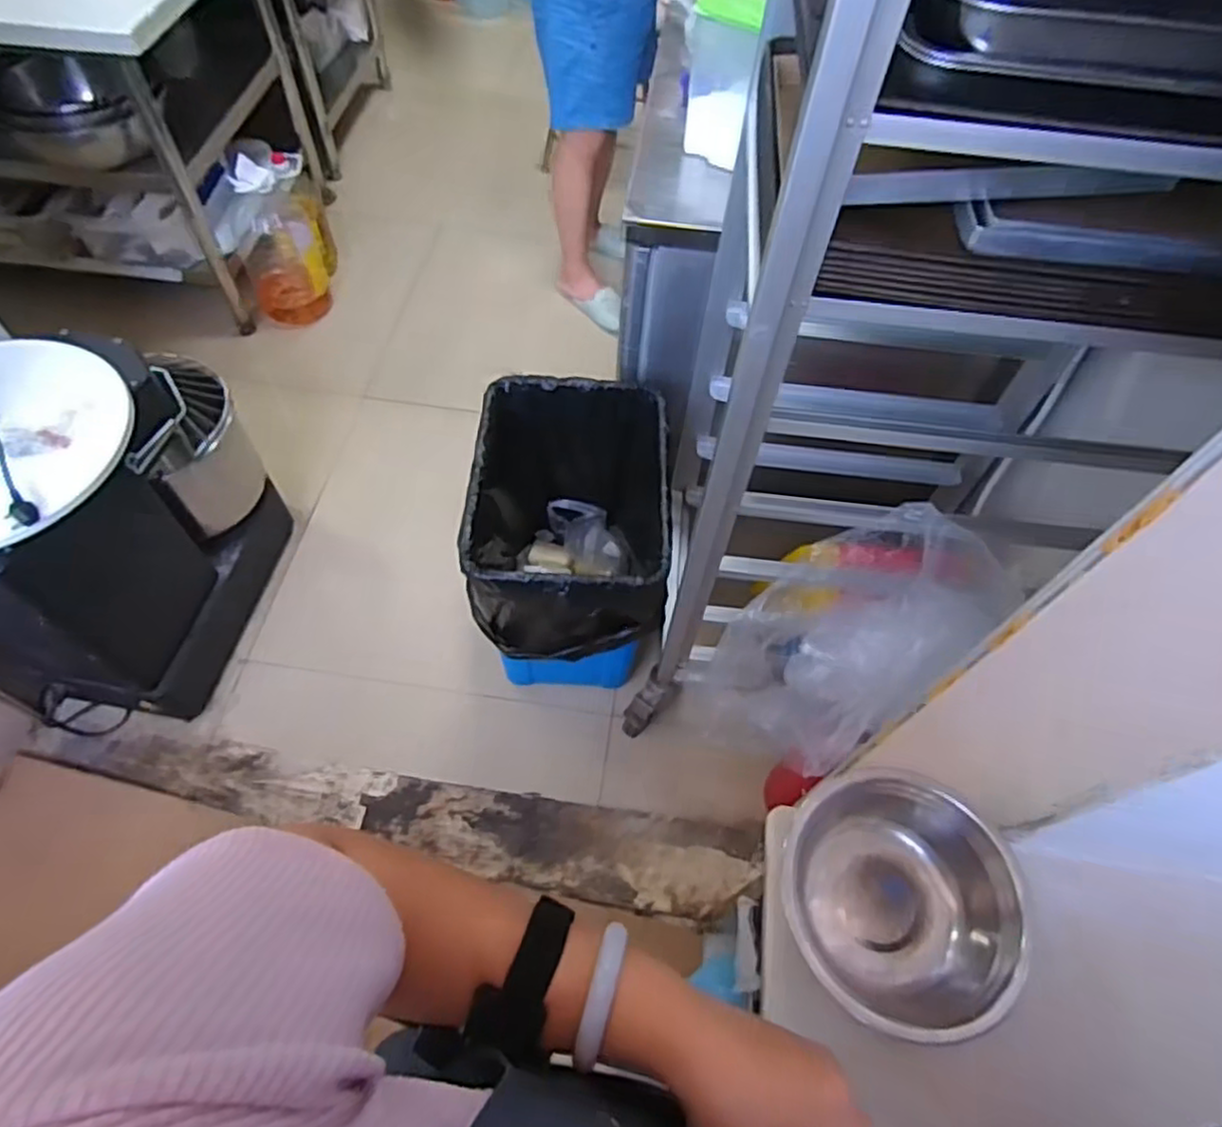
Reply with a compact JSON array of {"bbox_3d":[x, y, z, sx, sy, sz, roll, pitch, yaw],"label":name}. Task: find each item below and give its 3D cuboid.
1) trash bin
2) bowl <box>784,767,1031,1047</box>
[{"bbox_3d":[-0.082,-0.021,1.388,0.319,0.485,0.448,1,58,-3],"label":"trash bin"},{"bbox_3d":[0.215,0.264,0.551,0.172,0.089,0.162,1,58,-2],"label":"bowl"}]

